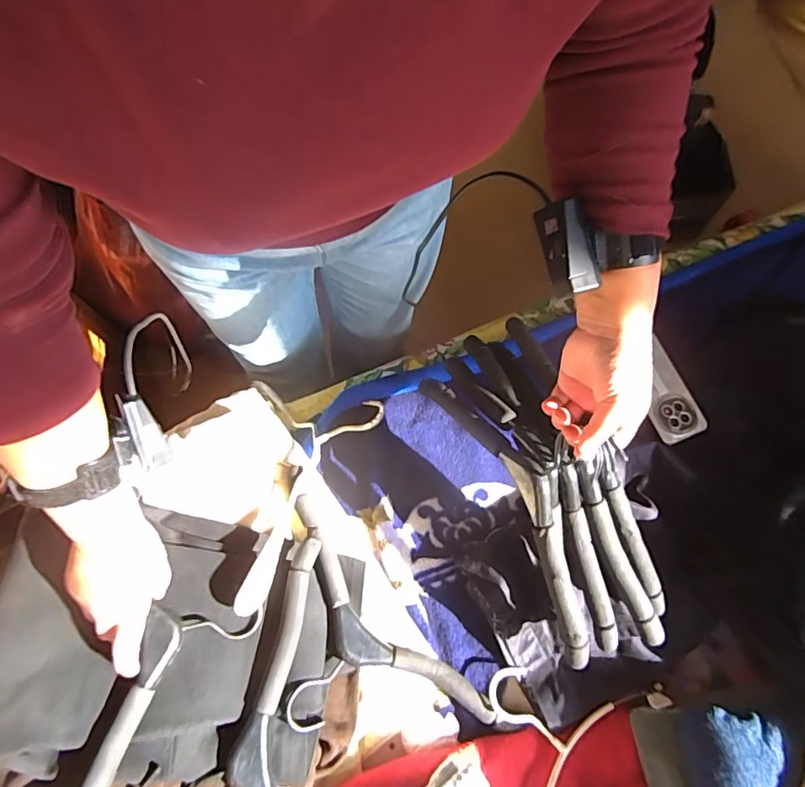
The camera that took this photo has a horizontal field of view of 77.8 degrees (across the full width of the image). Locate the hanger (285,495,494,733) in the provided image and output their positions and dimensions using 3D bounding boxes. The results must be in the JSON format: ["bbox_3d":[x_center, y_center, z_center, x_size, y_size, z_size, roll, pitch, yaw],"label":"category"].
[{"bbox_3d":[-0.055,0.283,0.546,0.143,0.066,0.307,-41,76,-14],"label":"hanger"}]

